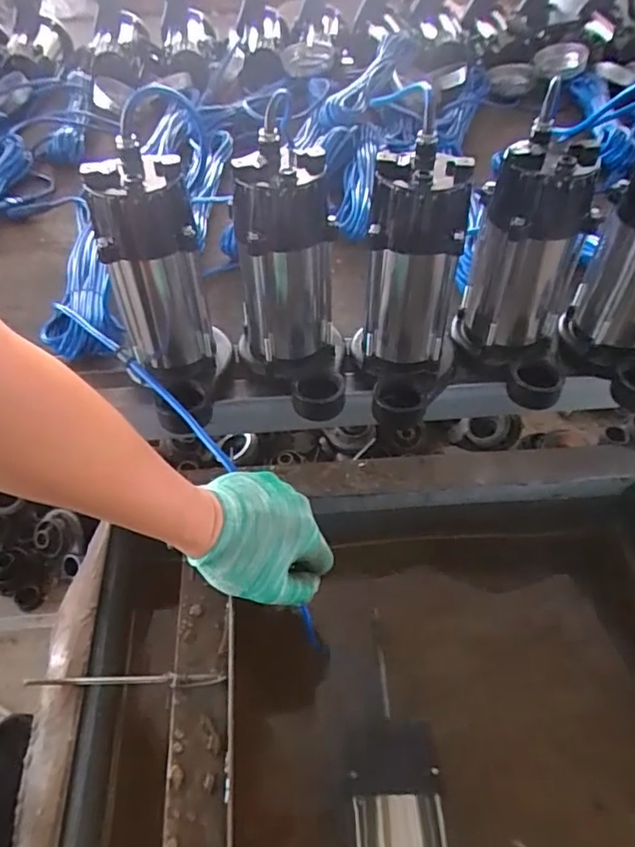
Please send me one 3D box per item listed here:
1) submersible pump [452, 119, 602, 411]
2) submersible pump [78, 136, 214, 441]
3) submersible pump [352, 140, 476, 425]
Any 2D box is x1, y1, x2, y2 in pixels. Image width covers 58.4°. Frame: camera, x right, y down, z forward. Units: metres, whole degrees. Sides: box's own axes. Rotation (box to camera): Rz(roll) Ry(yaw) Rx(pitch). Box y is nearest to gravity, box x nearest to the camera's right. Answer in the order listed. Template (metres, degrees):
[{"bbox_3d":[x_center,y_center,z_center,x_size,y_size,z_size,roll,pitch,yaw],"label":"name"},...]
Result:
[{"bbox_3d":[0.213,-0.146,0.572,0.106,0.220,0.137,5,49,4],"label":"submersible pump"},{"bbox_3d":[-0.149,-0.116,0.548,0.097,0.221,0.148,-14,51,-12],"label":"submersible pump"},{"bbox_3d":[0.087,-0.119,0.561,0.095,0.238,0.150,5,49,4],"label":"submersible pump"}]

